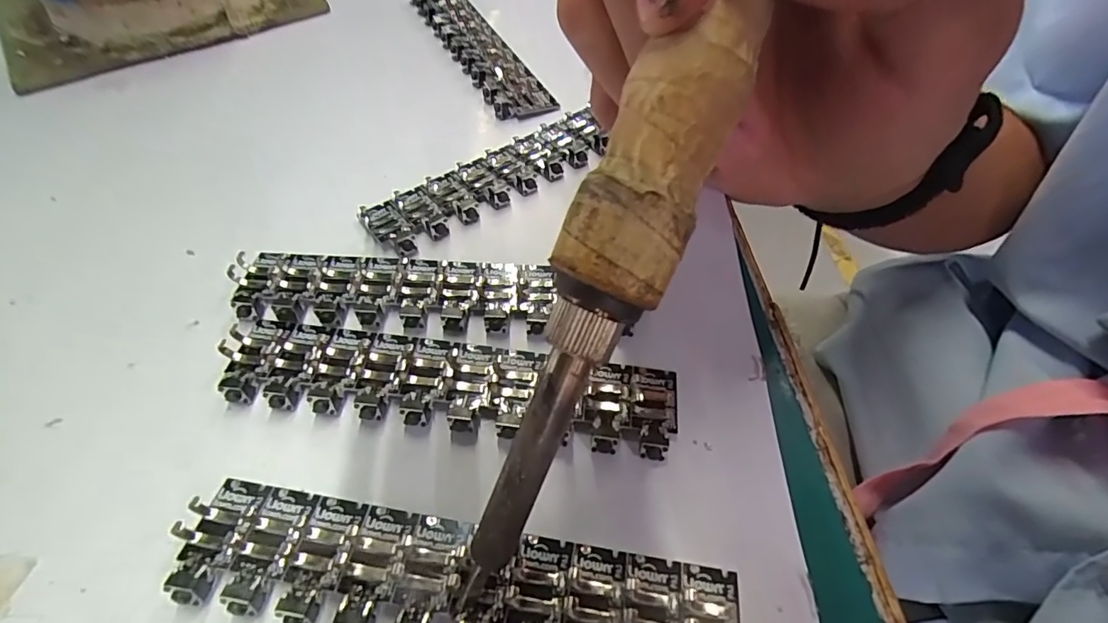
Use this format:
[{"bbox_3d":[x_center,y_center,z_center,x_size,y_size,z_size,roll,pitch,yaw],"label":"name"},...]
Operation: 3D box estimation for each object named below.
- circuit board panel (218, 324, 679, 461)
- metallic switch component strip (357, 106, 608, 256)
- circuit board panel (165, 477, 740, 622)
[{"bbox_3d":[-0.027,0.017,0.129,0.110,0.005,0.023,6,55,3],"label":"circuit board panel"},{"bbox_3d":[-0.020,-0.045,0.171,0.085,0.004,0.025,-34,62,-22],"label":"metallic switch component strip"},{"bbox_3d":[-0.020,0.053,0.103,0.109,0.007,0.024,9,55,4],"label":"circuit board panel"}]

